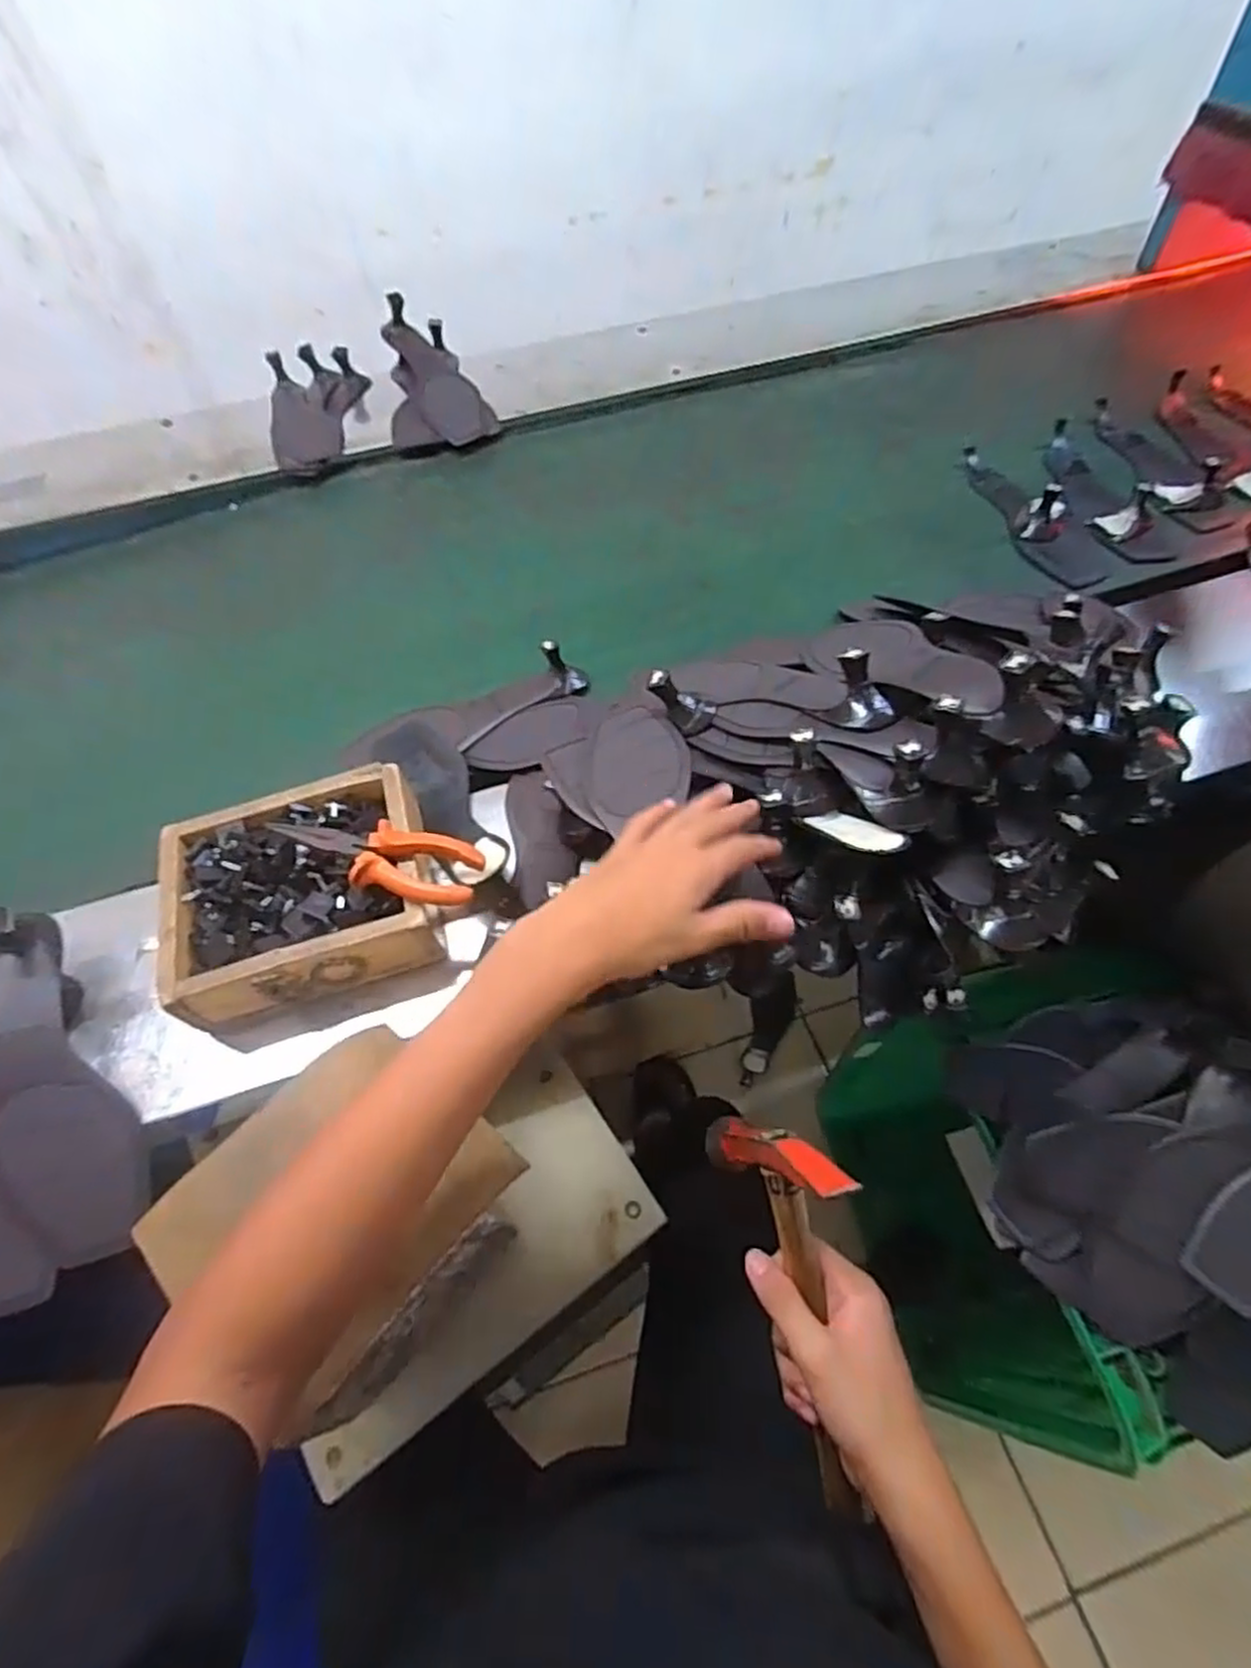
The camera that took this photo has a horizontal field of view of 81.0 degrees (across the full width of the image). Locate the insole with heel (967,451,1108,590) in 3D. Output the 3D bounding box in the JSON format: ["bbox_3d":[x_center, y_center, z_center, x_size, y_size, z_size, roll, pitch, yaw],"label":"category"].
[{"bbox_3d":[0.452,-0.363,0.809,0.061,0.049,0.255,-10,57,-3],"label":"insole with heel"}]

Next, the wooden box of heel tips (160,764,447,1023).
[{"bbox_3d":[-0.238,0.041,0.544,0.182,0.053,0.154,-19,58,-9],"label":"wooden box of heel tips"}]

